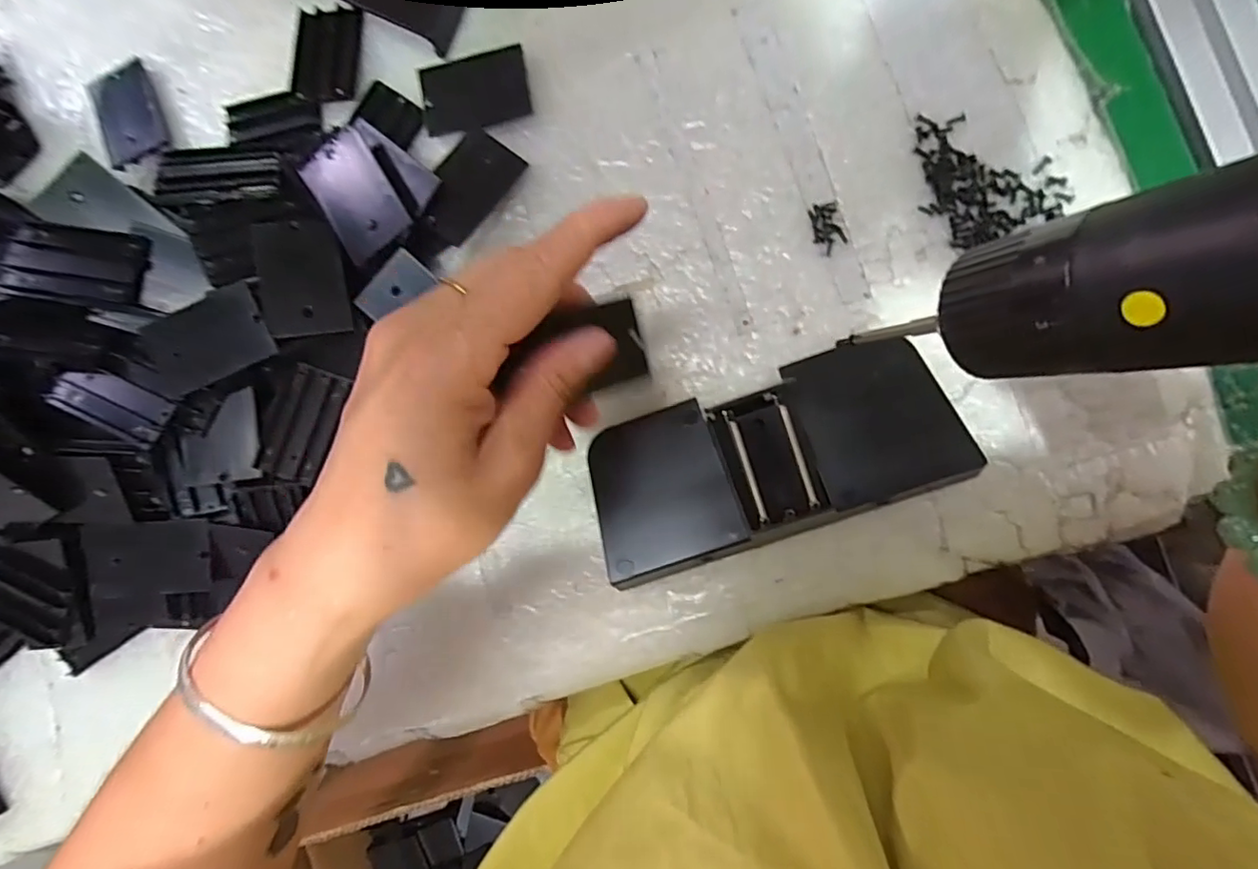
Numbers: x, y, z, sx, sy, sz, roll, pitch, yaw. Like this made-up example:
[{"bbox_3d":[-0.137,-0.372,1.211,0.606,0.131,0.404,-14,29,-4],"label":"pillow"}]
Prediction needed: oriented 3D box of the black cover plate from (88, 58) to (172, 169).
[{"bbox_3d":[-0.277,-0.176,0.320,0.037,0.004,0.063,-27,78,2],"label":"black cover plate"}]

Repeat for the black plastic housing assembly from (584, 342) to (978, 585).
[{"bbox_3d":[0.061,0.010,0.258,0.161,0.029,0.070,-20,86,6],"label":"black plastic housing assembly"}]

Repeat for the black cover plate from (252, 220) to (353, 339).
[{"bbox_3d":[-0.155,-0.075,0.276,0.035,0.006,0.054,-11,94,-27],"label":"black cover plate"}]

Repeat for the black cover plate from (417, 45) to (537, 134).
[{"bbox_3d":[-0.078,-0.174,0.293,0.055,0.004,0.038,-7,87,7],"label":"black cover plate"}]

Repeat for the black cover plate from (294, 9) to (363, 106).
[{"bbox_3d":[-0.159,-0.199,0.302,0.034,0.008,0.051,3,88,7],"label":"black cover plate"}]

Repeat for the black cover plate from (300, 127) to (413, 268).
[{"bbox_3d":[-0.130,-0.114,0.275,0.035,0.005,0.060,-32,86,5],"label":"black cover plate"}]

